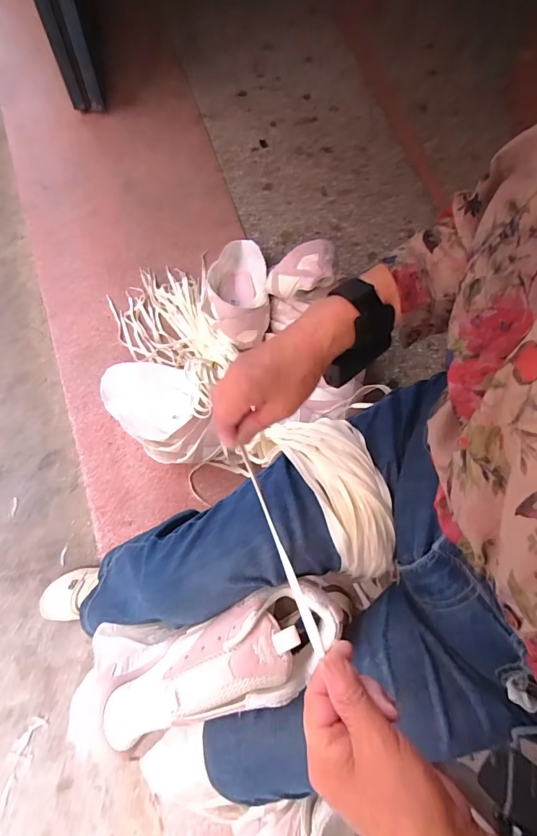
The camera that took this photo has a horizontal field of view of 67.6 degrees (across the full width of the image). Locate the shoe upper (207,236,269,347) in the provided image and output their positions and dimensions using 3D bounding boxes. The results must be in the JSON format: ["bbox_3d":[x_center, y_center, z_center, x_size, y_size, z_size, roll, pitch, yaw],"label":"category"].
[{"bbox_3d":[-0.068,-0.295,0.917,0.132,0.092,0.285,-3,61,0],"label":"shoe upper"}]

